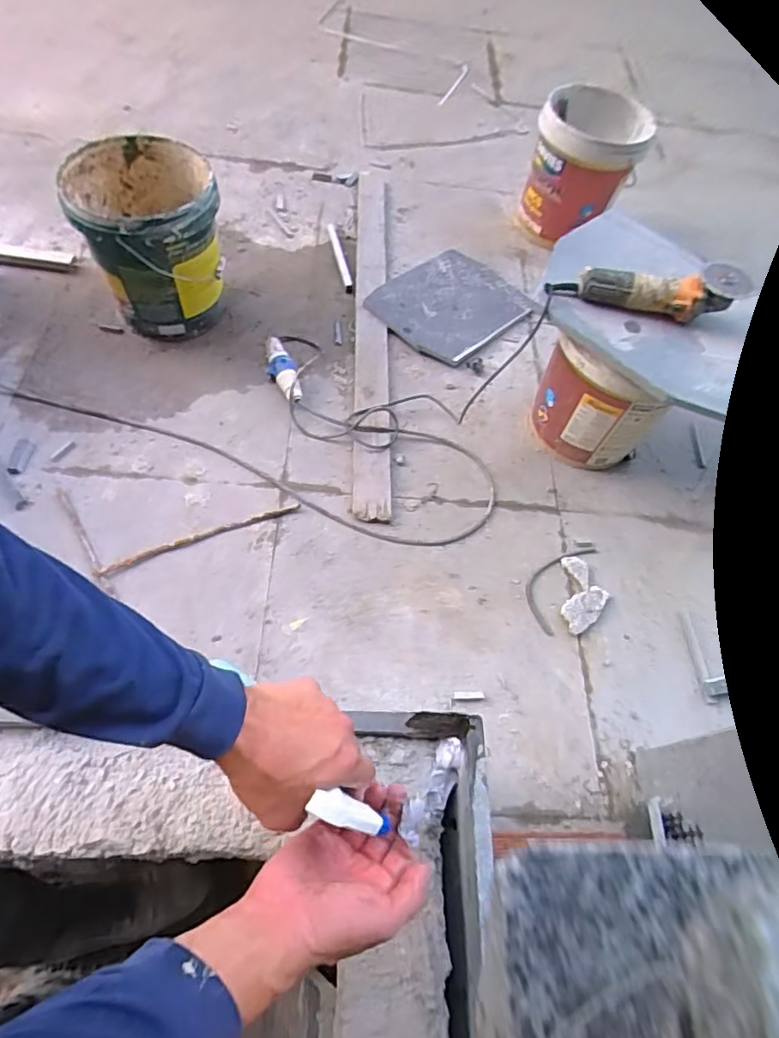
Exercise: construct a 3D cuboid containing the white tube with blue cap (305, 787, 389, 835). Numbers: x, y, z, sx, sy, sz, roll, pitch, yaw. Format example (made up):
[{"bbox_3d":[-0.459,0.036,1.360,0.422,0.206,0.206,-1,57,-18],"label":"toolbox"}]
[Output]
[{"bbox_3d":[-0.027,0.219,0.422,0.011,0.083,0.020,-16,51,32],"label":"white tube with blue cap"}]

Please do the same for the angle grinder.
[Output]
[{"bbox_3d":[0.472,-0.432,1.063,0.339,0.097,0.071,12,60,1],"label":"angle grinder"}]

